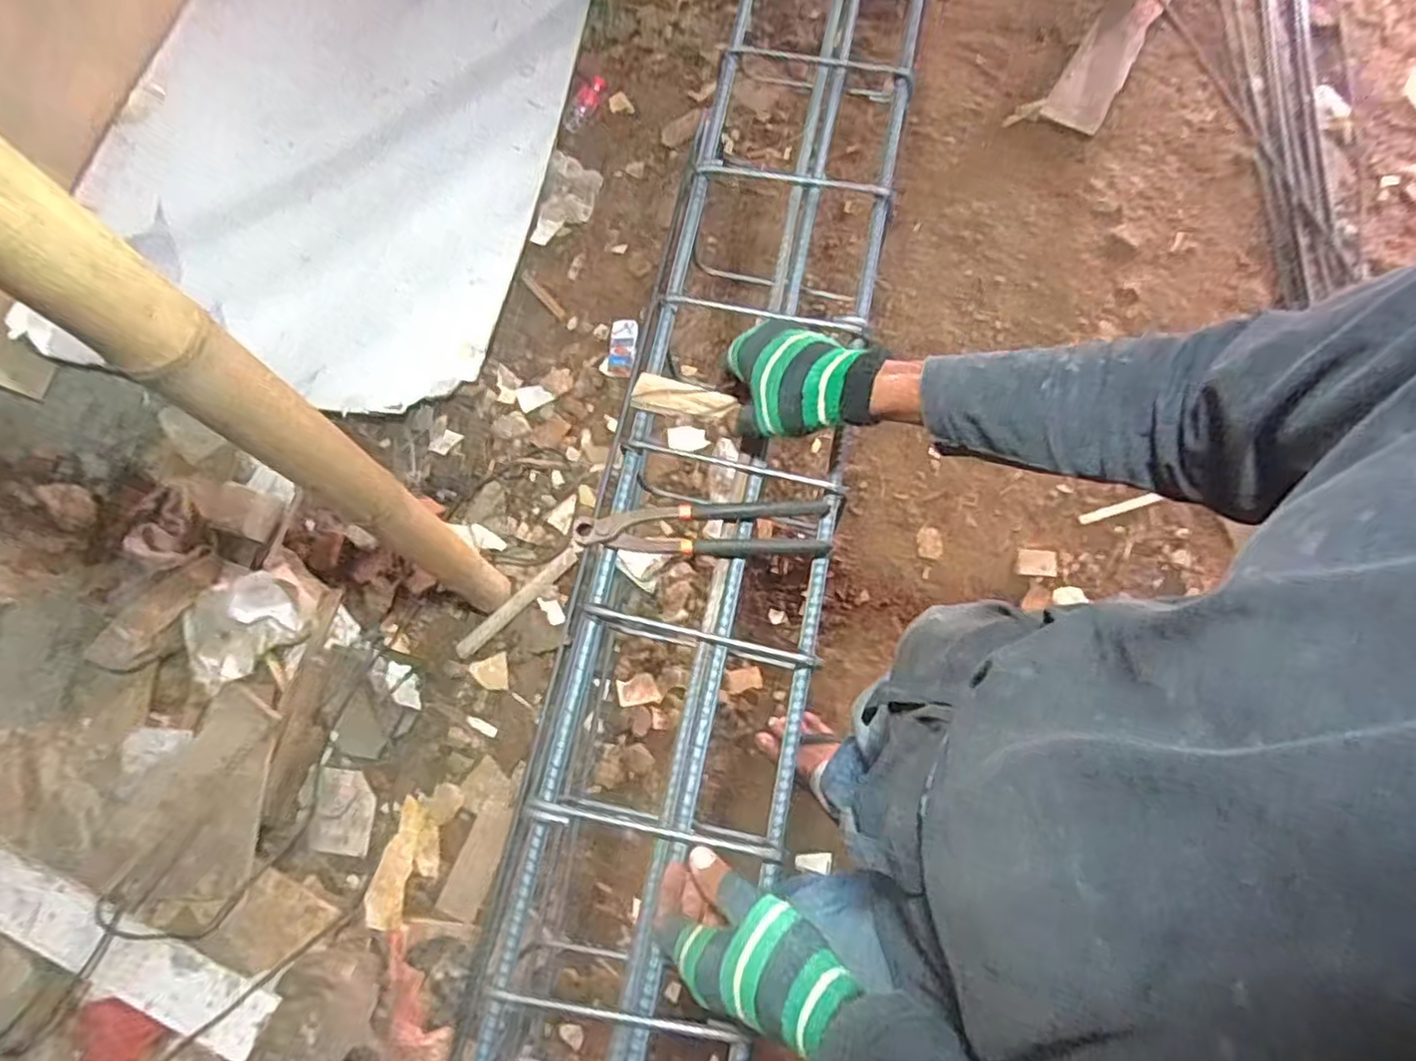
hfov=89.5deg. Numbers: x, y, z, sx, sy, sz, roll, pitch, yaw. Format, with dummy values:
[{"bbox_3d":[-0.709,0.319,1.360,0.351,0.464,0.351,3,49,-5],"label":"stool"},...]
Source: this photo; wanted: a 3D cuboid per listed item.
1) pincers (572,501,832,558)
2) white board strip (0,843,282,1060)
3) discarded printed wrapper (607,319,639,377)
[{"bbox_3d":[-0.006,0.000,0.619,0.216,0.020,0.049,-1,72,-2],"label":"pincers"},{"bbox_3d":[-0.992,0.677,1.170,0.603,0.020,0.101,25,67,4],"label":"white board strip"},{"bbox_3d":[-0.185,-0.395,1.535,0.059,0.011,0.128,7,76,2],"label":"discarded printed wrapper"}]

